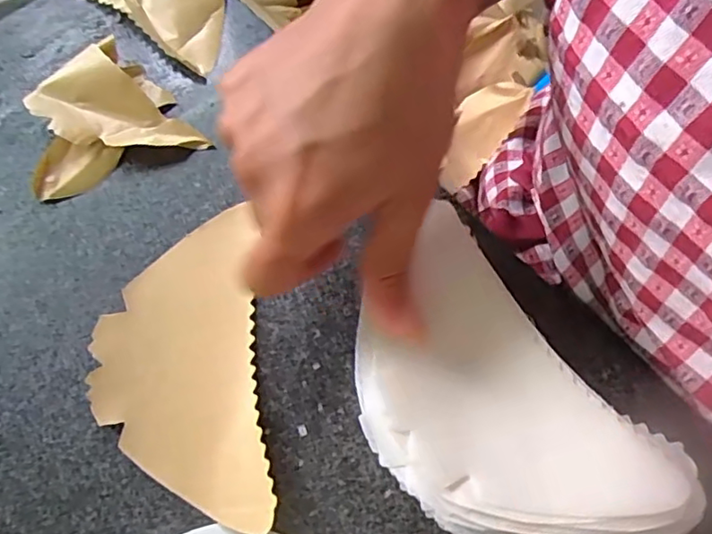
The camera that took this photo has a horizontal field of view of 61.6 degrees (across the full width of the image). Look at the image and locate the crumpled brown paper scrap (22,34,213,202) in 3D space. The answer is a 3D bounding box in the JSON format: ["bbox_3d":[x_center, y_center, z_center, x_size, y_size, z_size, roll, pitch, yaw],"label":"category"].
[{"bbox_3d":[-0.137,-0.084,0.322,0.084,0.016,0.078,-23,67,-9],"label":"crumpled brown paper scrap"}]

